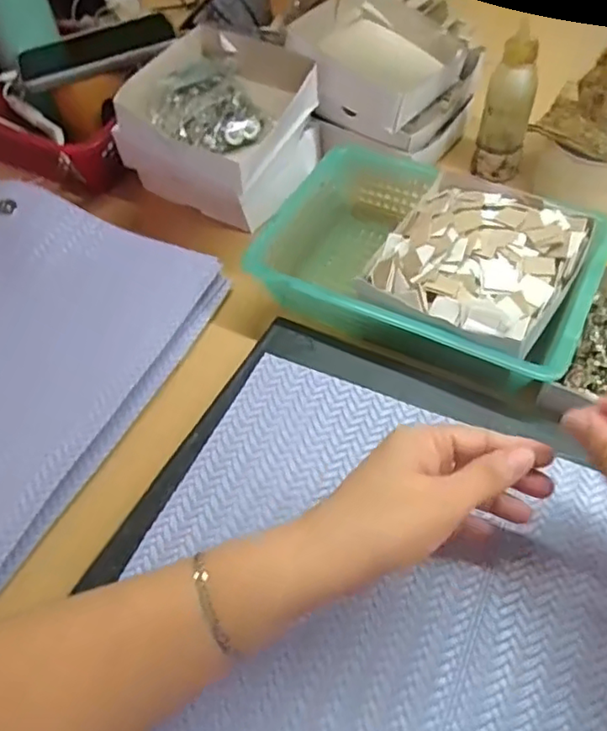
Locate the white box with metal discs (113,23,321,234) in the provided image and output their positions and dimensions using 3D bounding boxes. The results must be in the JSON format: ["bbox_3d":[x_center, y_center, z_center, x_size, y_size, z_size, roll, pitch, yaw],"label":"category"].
[{"bbox_3d":[-0.077,-0.221,0.566,0.156,0.113,0.139,24,61,20],"label":"white box with metal discs"}]

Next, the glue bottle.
[{"bbox_3d":[0.185,-0.229,0.549,0.040,0.134,0.034,-25,57,-12],"label":"glue bottle"}]

